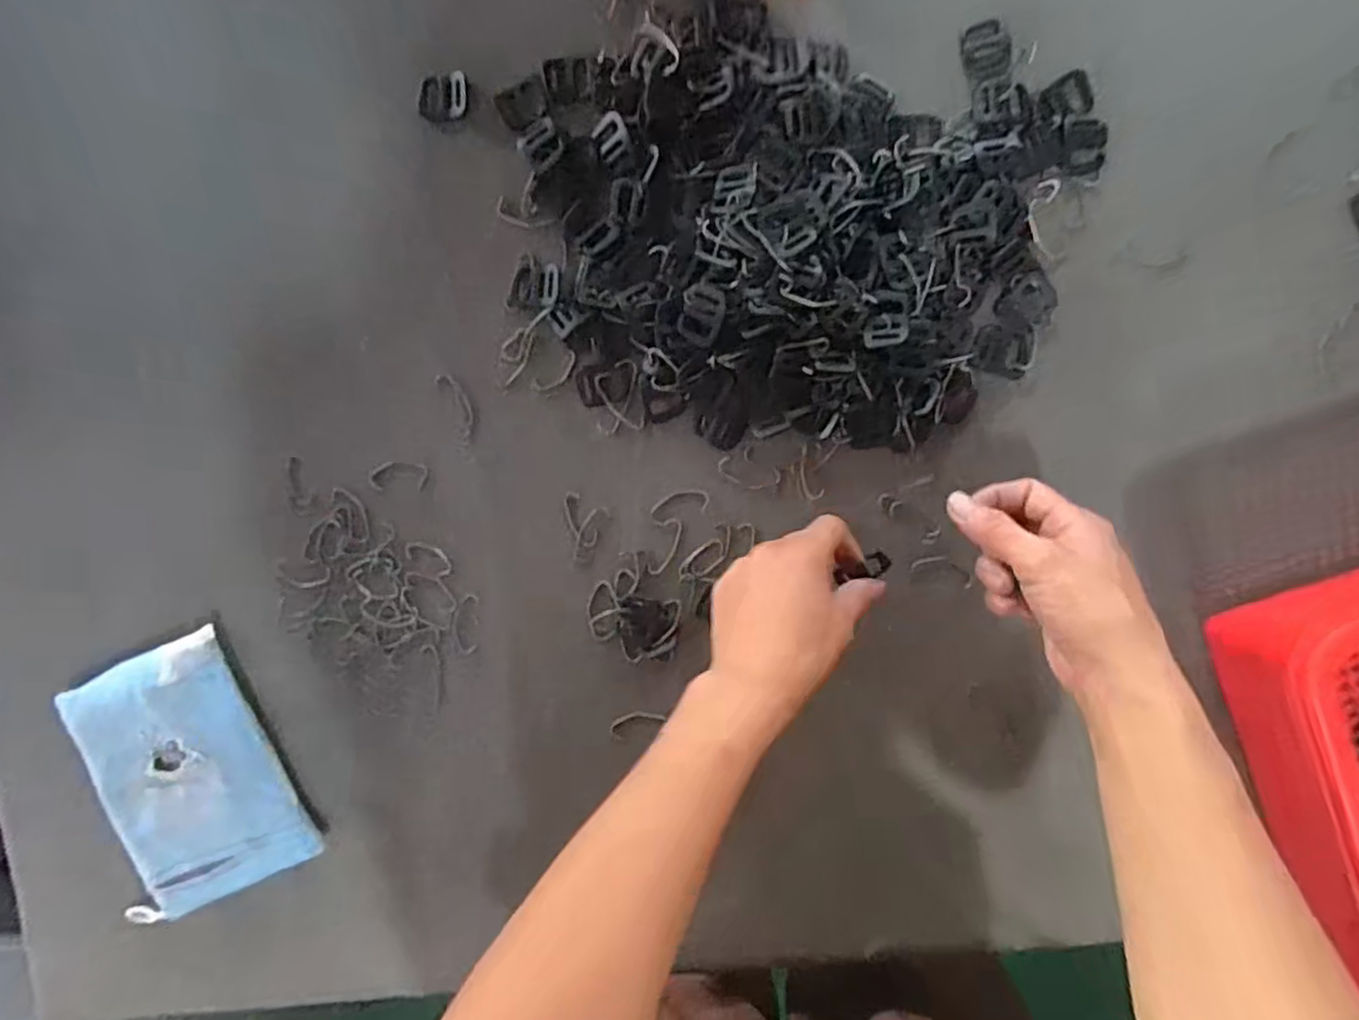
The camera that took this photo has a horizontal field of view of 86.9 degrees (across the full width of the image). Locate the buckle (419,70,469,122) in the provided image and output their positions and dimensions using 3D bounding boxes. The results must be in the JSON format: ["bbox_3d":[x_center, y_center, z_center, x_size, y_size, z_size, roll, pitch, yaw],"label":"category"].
[{"bbox_3d":[-0.142,-0.248,0.430,0.031,0.009,0.025,4,95,4],"label":"buckle"}]

